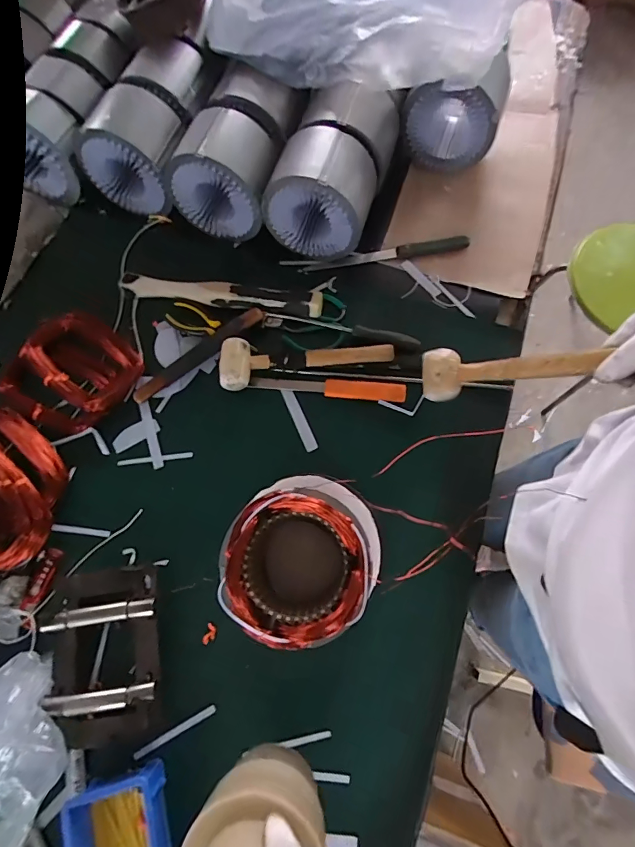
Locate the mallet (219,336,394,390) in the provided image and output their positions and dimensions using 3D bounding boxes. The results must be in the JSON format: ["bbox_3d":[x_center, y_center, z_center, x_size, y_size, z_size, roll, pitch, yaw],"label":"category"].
[{"bbox_3d":[-0.017,-0.081,0.617,0.247,0.043,0.073,3,74,2],"label":"mallet"}]

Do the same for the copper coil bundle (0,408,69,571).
[{"bbox_3d":[-0.445,0.087,0.579,0.197,0.059,0.162,41,78,11],"label":"copper coil bundle"}]

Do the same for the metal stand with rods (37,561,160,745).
[{"bbox_3d":[-0.267,0.286,0.526,0.142,0.050,0.200,-4,74,0],"label":"metal stand with rods"}]

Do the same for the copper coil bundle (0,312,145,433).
[{"bbox_3d":[-0.375,-0.082,0.631,0.157,0.056,0.172,35,77,10],"label":"copper coil bundle"}]

